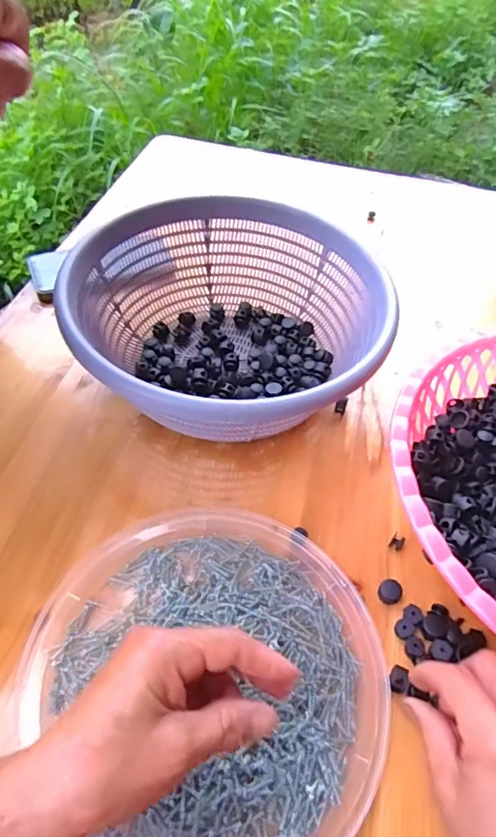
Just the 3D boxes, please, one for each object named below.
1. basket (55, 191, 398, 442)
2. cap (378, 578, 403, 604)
[{"bbox_3d":[-0.019,-0.090,0.490,0.280,0.114,0.264,-4,52,-6],"label":"basket"},{"bbox_3d":[0.110,0.132,0.391,0.017,0.007,0.019,18,53,11],"label":"cap"}]

